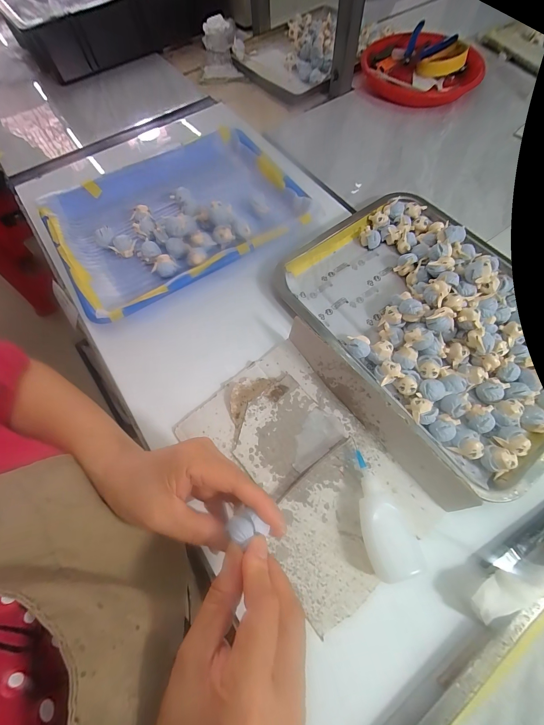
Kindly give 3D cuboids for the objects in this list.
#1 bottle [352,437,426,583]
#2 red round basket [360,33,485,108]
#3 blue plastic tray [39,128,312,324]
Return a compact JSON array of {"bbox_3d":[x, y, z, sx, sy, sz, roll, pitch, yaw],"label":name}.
[{"bbox_3d":[0.092,0.135,0.265,0.043,0.029,0.102,-20,67,-8],"label":"bottle"},{"bbox_3d":[0.289,-0.582,0.571,0.189,0.044,0.220,-34,70,-14],"label":"red round basket"},{"bbox_3d":[-0.139,-0.219,0.418,0.327,0.036,0.260,-31,69,-13],"label":"blue plastic tray"}]

